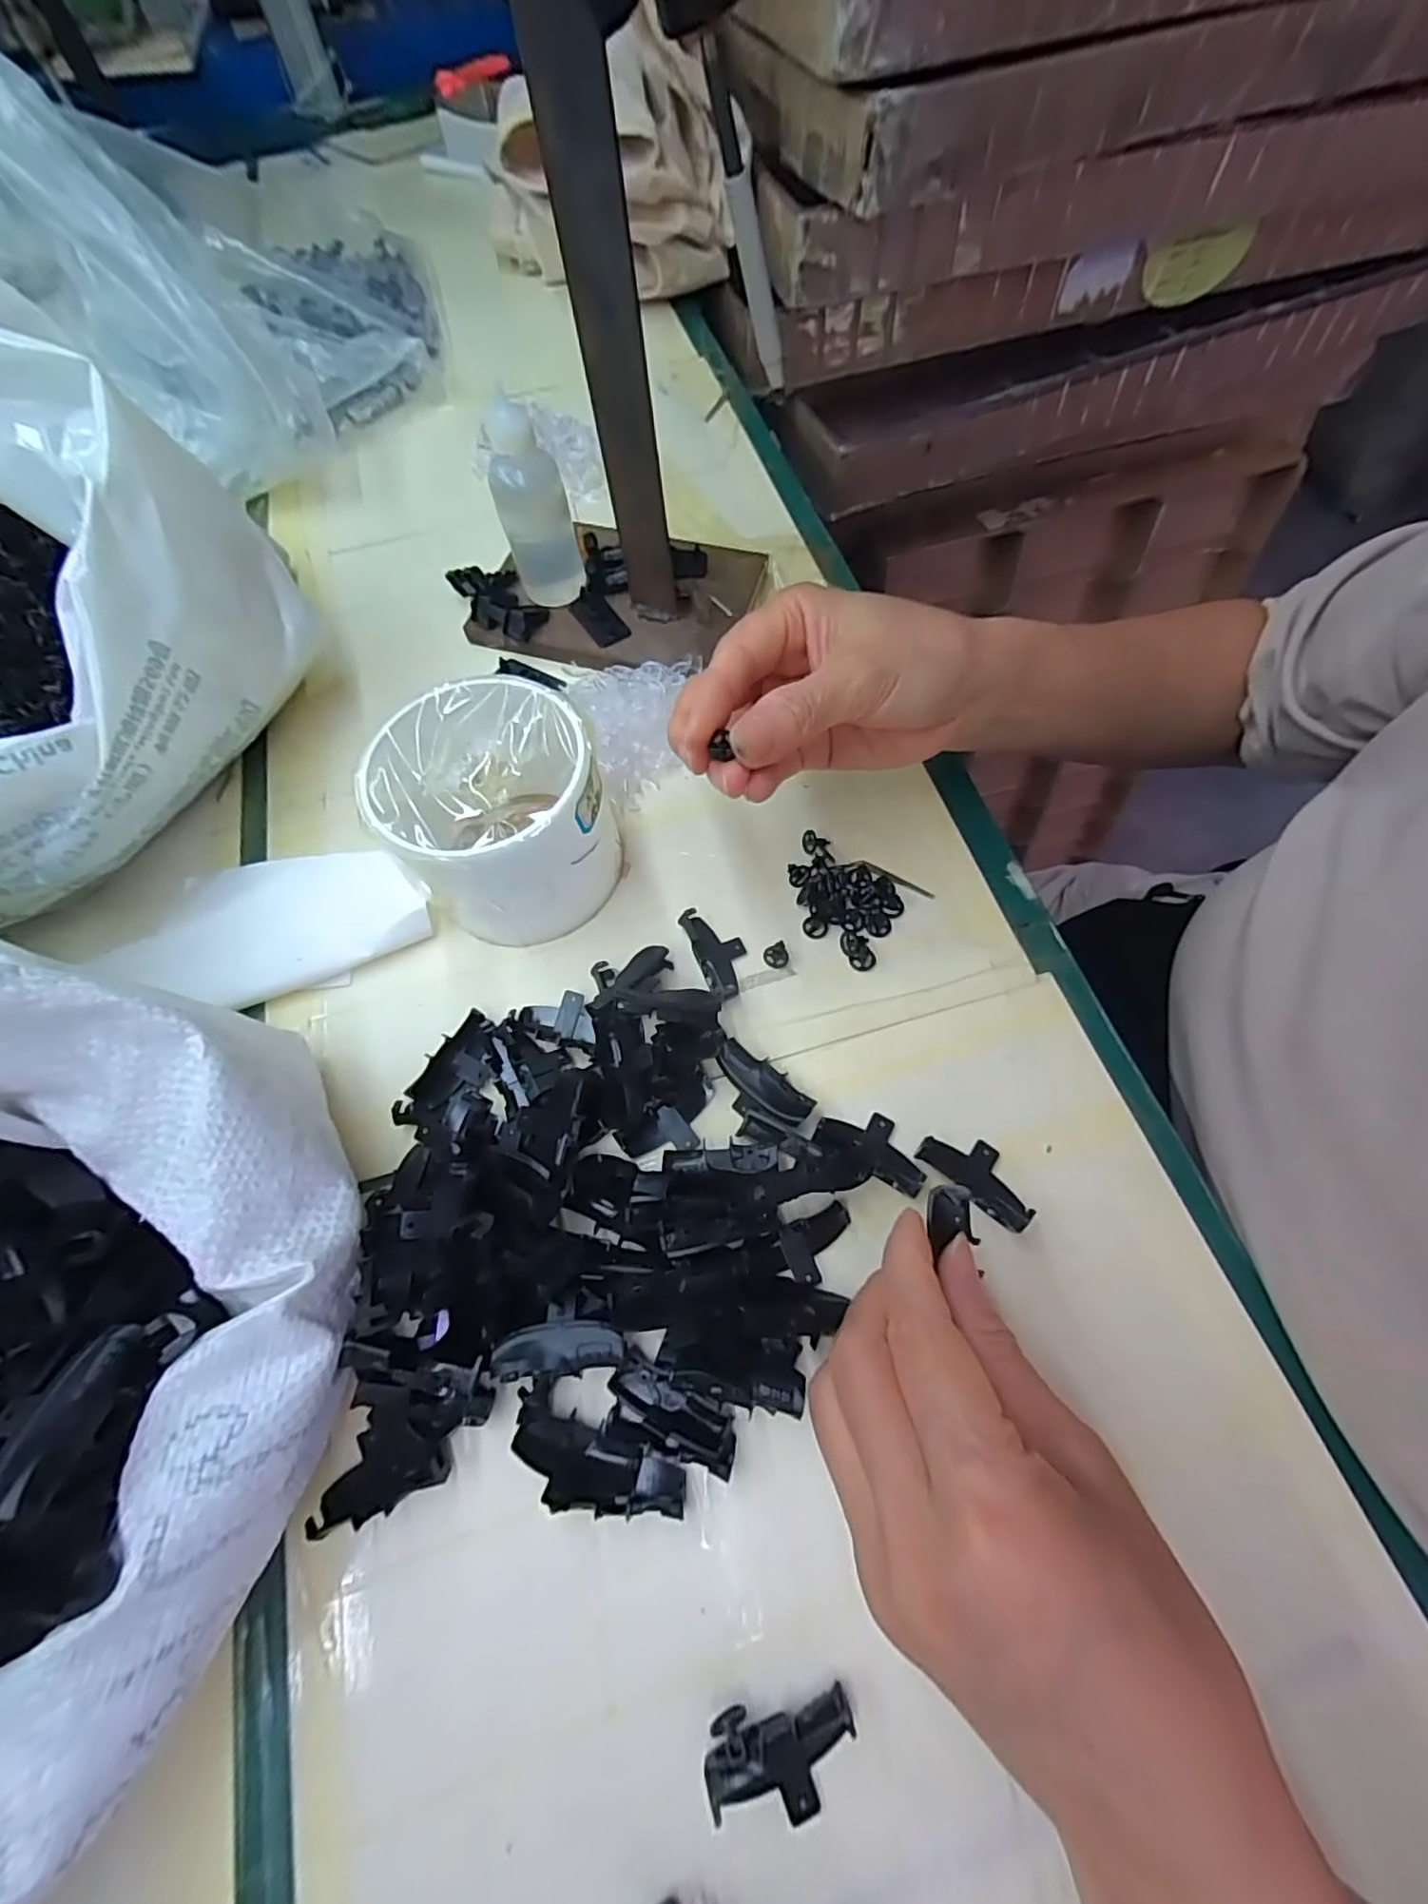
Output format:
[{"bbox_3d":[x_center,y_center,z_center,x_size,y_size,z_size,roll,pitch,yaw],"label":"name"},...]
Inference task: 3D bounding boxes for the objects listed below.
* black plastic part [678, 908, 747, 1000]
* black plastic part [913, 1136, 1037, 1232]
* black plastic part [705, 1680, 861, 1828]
[{"bbox_3d":[0.002,-0.001,0.272,0.022,0.013,0.044,-22,67,-7],"label":"black plastic part"},{"bbox_3d":[0.097,0.079,0.231,0.040,0.010,0.022,40,73,17],"label":"black plastic part"},{"bbox_3d":[0.019,0.220,0.172,0.040,0.010,0.024,-12,66,-3],"label":"black plastic part"}]

